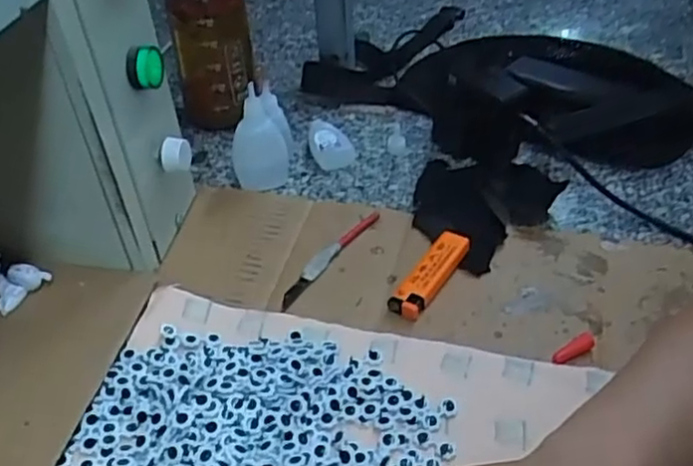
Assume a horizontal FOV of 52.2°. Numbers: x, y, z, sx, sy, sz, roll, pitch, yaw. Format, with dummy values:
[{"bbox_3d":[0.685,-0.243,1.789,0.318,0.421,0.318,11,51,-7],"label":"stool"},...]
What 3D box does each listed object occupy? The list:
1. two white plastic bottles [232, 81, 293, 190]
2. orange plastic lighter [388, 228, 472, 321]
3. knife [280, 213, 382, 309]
[{"bbox_3d":[-0.073,-0.086,0.605,0.049,0.080,0.059,-7,41,-3],"label":"two white plastic bottles"},{"bbox_3d":[0.059,0.028,0.503,0.024,0.019,0.078,24,48,30],"label":"orange plastic lighter"},{"bbox_3d":[-0.011,0.016,0.531,0.011,0.010,0.117,28,51,26],"label":"knife"}]

